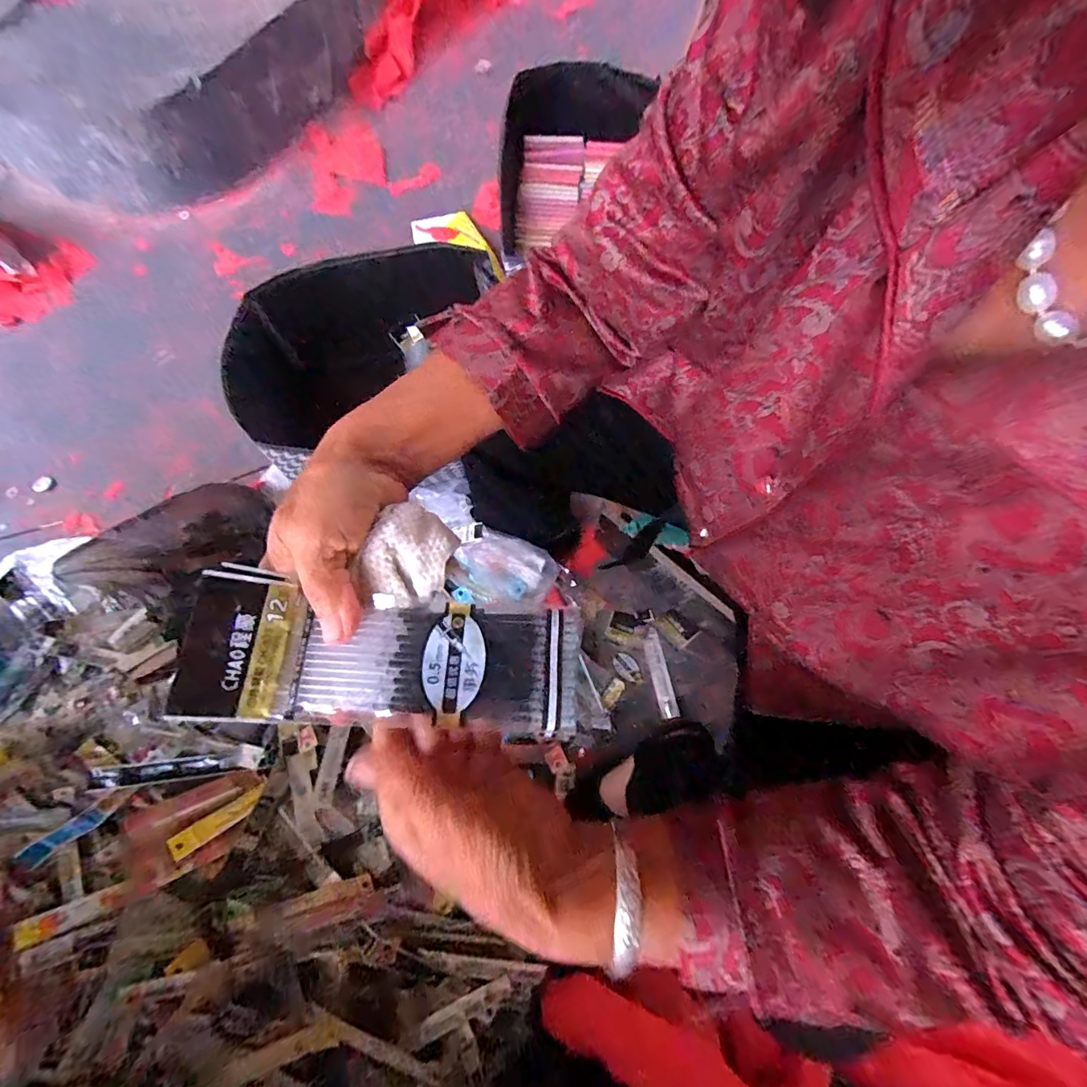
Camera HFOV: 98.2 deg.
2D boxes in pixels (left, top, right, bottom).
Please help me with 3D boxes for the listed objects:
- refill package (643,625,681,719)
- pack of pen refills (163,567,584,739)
[{"bbox_3d":[0.173,0.189,0.694,0.026,0.015,0.133,-14,74,-2],"label":"refill package"},{"bbox_3d":[-0.072,0.054,0.226,0.182,0.018,0.063,6,74,-9],"label":"pack of pen refills"}]

